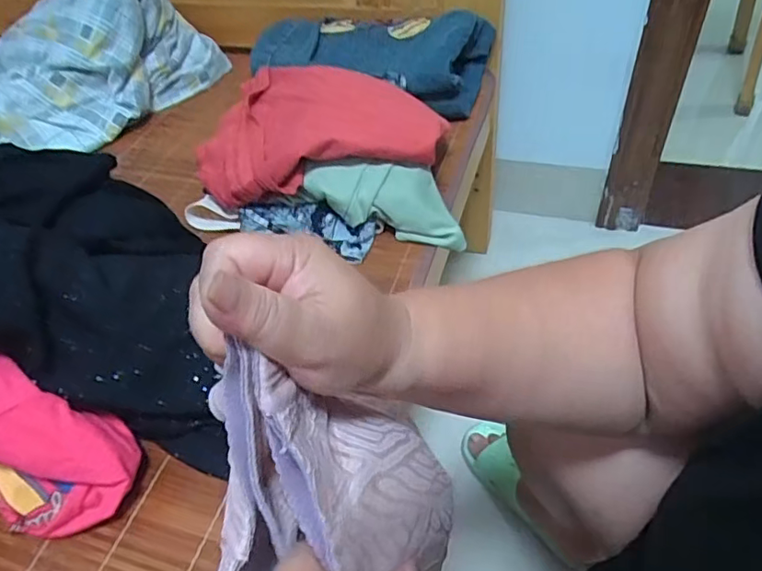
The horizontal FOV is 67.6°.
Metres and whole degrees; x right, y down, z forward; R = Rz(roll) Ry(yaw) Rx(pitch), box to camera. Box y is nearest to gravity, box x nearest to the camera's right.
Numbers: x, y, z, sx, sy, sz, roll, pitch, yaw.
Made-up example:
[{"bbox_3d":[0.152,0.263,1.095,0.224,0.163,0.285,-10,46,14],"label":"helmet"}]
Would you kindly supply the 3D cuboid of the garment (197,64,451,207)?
[{"bbox_3d":[-0.070,-0.179,0.629,0.259,0.067,0.181,-3,47,3],"label":"garment"}]

